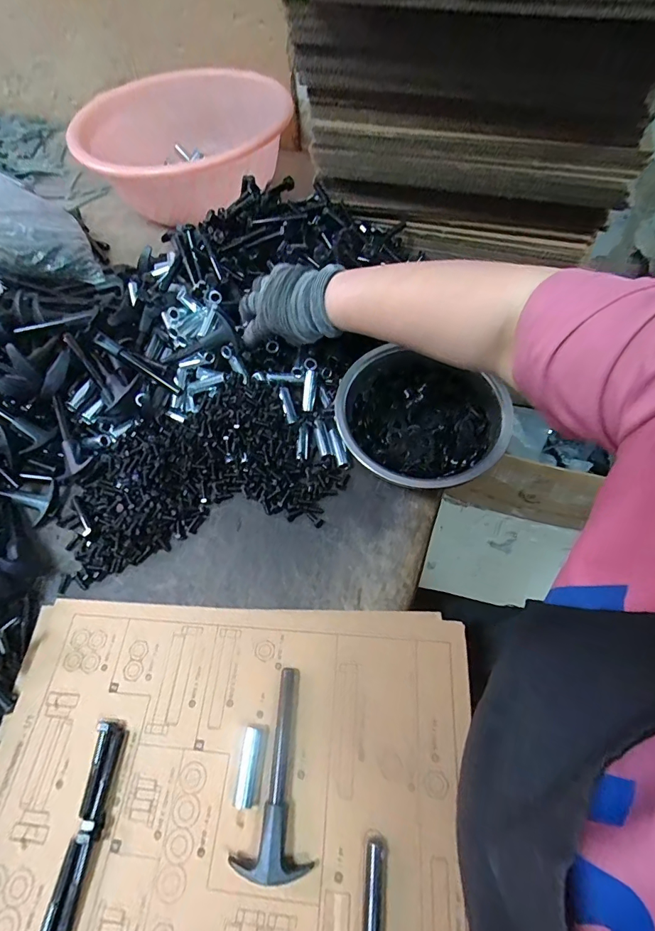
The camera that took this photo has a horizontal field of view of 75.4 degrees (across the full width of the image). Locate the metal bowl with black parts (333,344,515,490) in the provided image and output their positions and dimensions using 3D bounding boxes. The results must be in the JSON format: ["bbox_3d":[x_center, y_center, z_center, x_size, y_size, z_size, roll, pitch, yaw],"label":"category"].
[{"bbox_3d":[0.101,-0.051,0.457,0.170,0.076,0.183,-1,58,2],"label":"metal bowl with black parts"}]

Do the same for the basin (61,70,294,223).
[{"bbox_3d":[-0.247,-0.571,0.756,0.306,0.143,0.321,4,59,6],"label":"basin"}]

